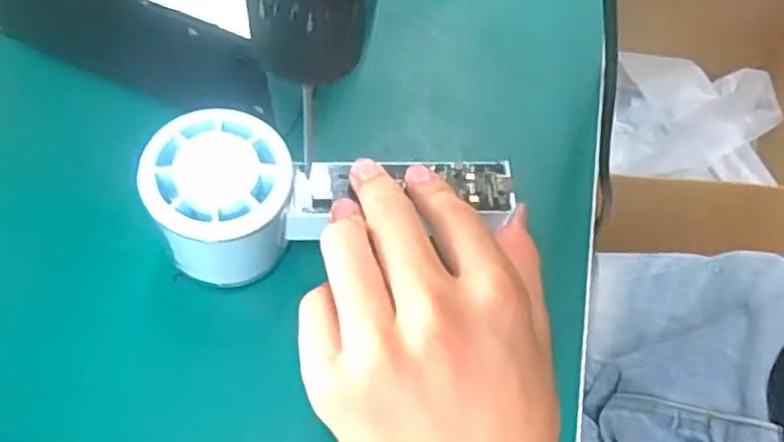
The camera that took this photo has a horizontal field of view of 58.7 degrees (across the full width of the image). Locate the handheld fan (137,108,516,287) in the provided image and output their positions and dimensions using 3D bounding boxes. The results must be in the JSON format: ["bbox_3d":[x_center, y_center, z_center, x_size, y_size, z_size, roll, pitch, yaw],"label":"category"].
[{"bbox_3d":[-0.028,-0.007,0.302,0.148,0.051,0.056,-1,63,-17],"label":"handheld fan"}]

